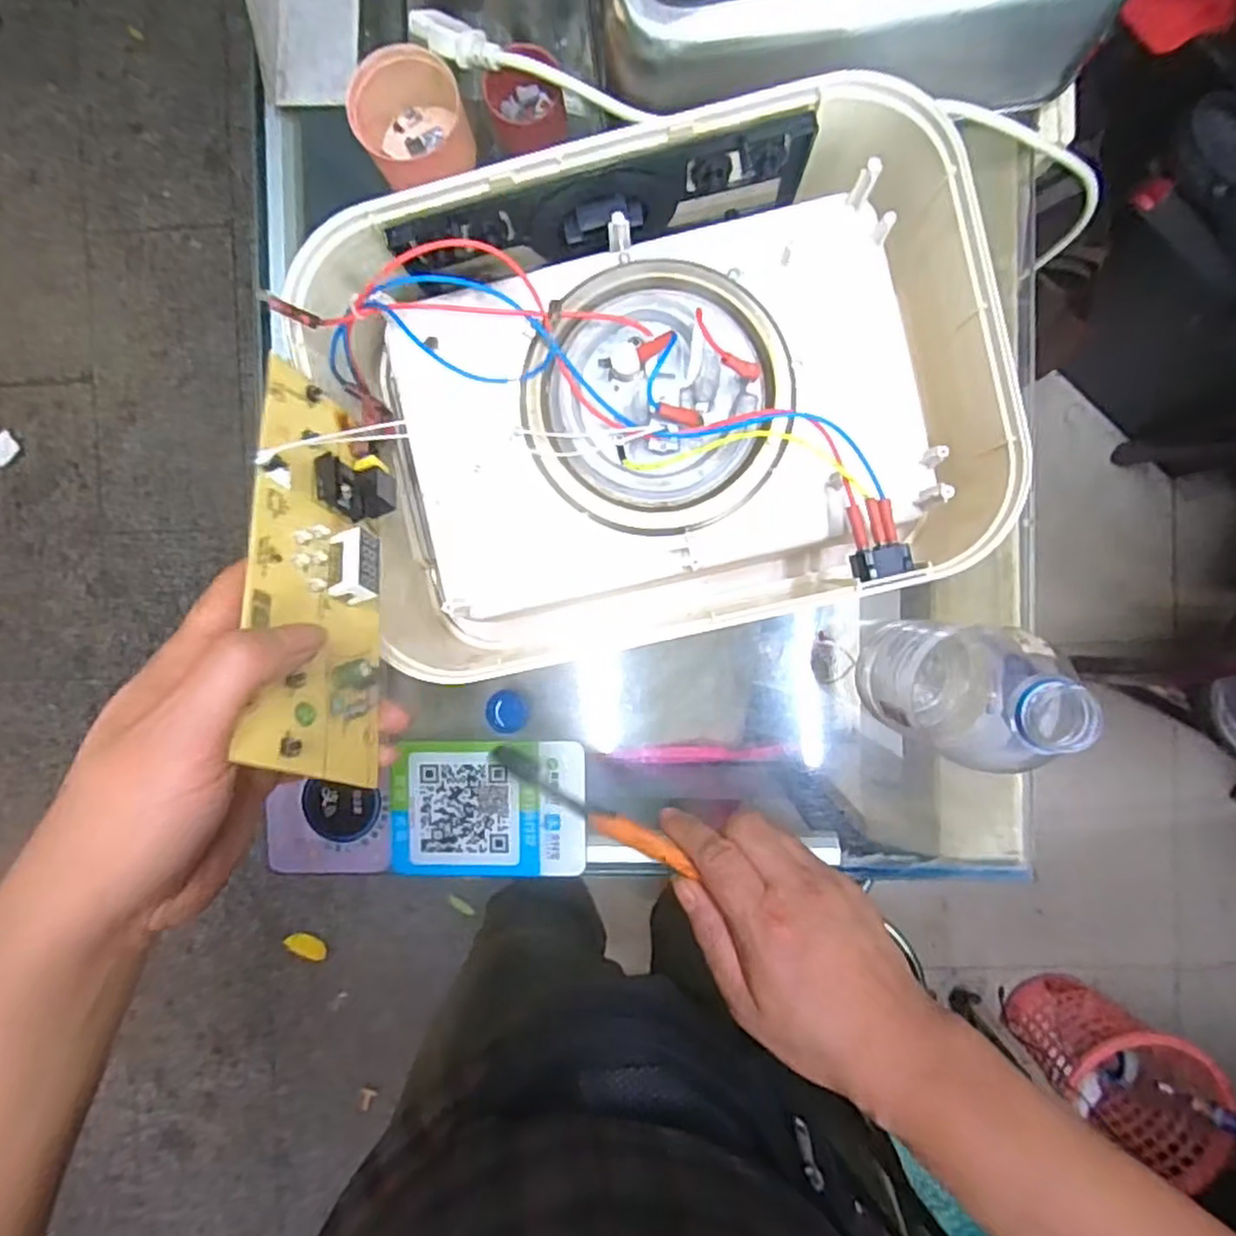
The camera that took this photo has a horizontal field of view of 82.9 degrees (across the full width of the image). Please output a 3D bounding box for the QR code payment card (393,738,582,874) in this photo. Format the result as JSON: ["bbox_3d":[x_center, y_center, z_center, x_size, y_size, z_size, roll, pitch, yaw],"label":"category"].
[{"bbox_3d":[-0.084,0.124,0.453,0.124,0.006,0.088,0,92,2],"label":"QR code payment card"}]

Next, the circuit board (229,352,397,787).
[{"bbox_3d":[-0.126,-0.026,0.311,0.017,0.072,0.190,-18,67,19],"label":"circuit board"}]

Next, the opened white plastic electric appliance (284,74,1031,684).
[{"bbox_3d":[0.018,-0.116,0.385,0.339,0.102,0.250,-13,91,1],"label":"opened white plastic electric appliance"}]

